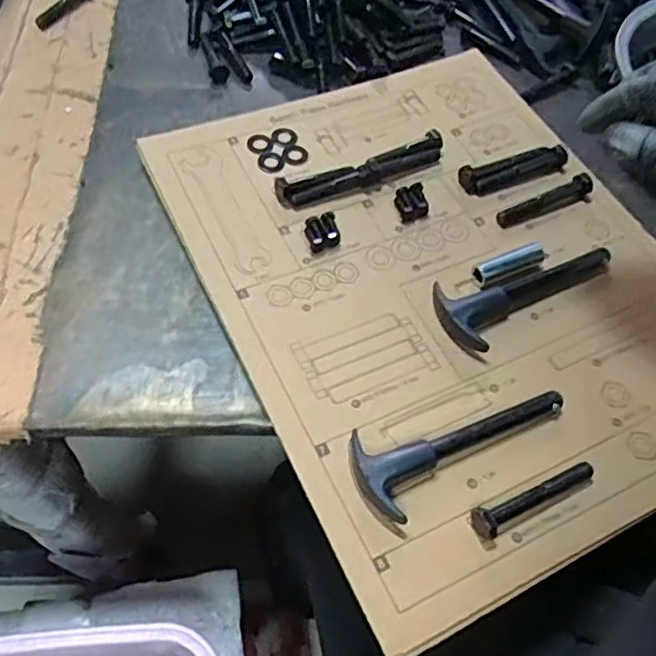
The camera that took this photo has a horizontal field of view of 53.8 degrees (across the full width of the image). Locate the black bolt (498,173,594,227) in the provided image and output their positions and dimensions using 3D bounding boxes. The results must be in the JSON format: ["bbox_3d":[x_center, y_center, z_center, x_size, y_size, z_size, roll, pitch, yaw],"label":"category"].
[{"bbox_3d":[0.155,-0.090,0.463,0.078,0.015,0.016,-19,61,-13],"label":"black bolt"}]

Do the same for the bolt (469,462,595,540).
[{"bbox_3d":[0.113,0.091,0.349,0.077,0.015,0.015,-19,61,-13],"label":"bolt"}]

